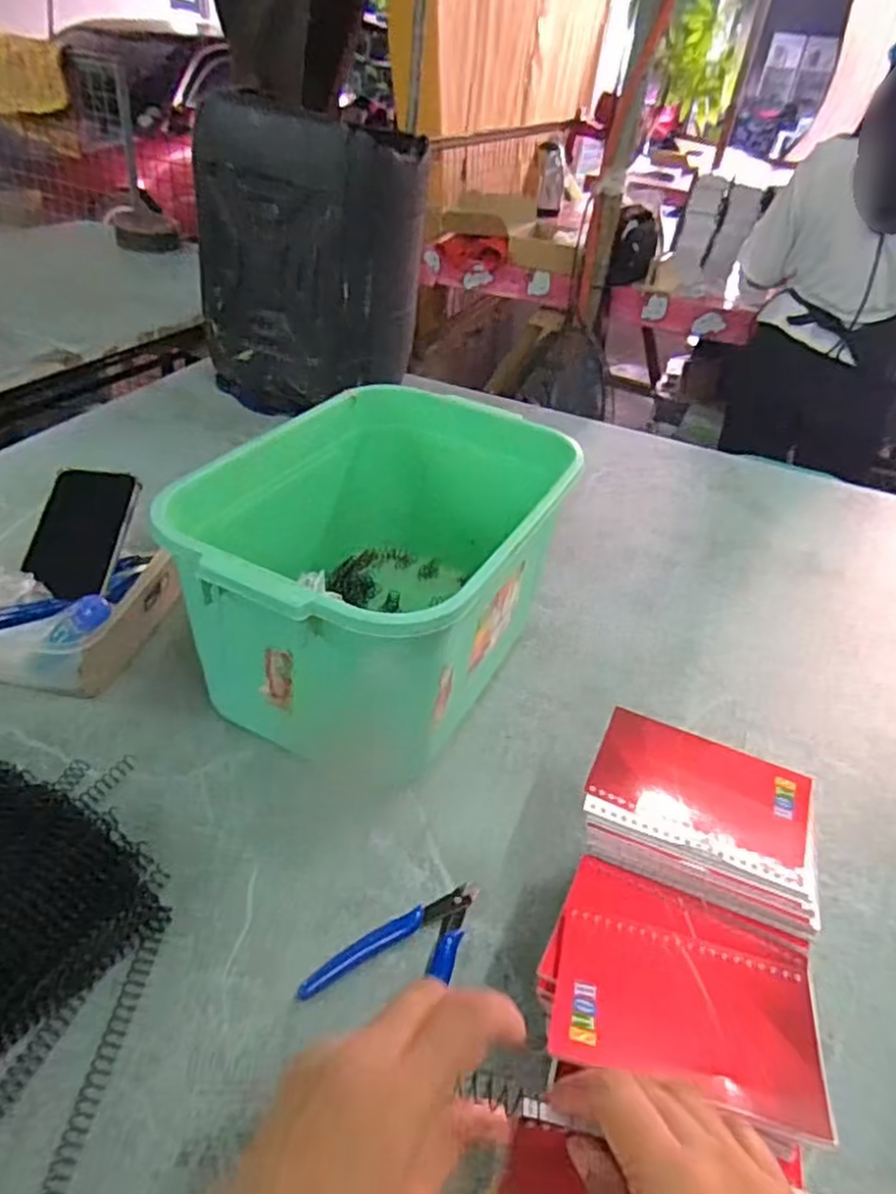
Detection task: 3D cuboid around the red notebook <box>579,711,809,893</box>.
[{"bbox_3d":[0.160,0.121,0.443,0.131,0.006,0.090,18,39,15],"label":"red notebook"}]

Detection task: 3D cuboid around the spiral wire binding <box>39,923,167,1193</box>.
[{"bbox_3d":[-0.187,0.249,0.385,0.014,0.010,0.138,7,38,0],"label":"spiral wire binding"}]

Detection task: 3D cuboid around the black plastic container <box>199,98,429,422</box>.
[{"bbox_3d":[-0.196,-0.476,1.027,0.263,0.383,0.196,27,42,24],"label":"black plastic container"}]

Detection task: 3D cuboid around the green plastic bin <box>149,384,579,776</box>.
[{"bbox_3d":[-0.048,-0.022,0.614,0.240,0.189,0.357,21,40,18],"label":"green plastic bin"}]

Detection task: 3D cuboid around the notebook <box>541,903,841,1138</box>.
[{"bbox_3d":[0.121,0.209,0.357,0.130,0.006,0.078,13,37,9],"label":"notebook"}]

